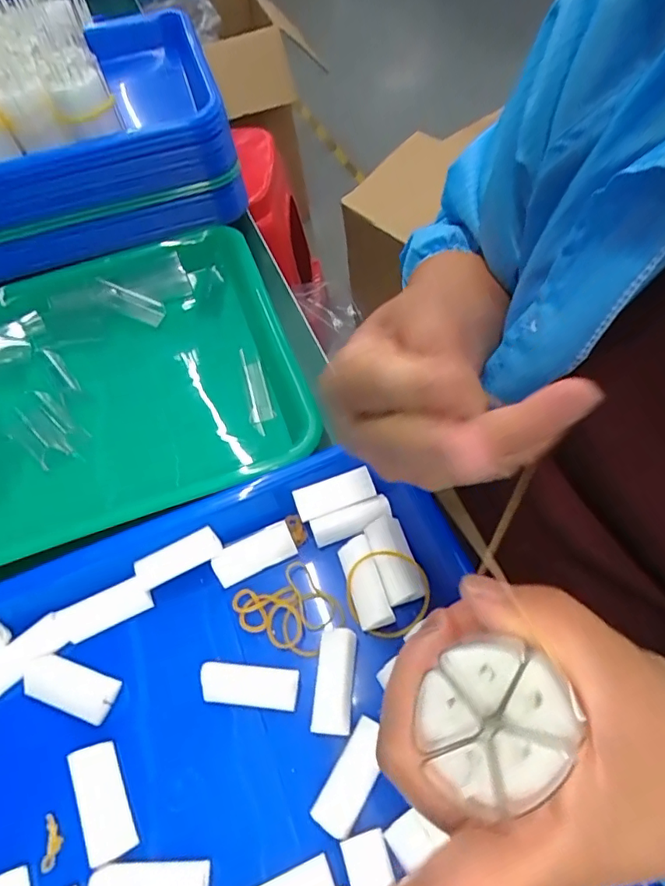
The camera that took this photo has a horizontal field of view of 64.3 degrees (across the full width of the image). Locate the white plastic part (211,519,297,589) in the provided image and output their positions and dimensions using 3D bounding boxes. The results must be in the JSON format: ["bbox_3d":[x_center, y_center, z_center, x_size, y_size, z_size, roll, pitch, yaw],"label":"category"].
[{"bbox_3d":[-0.044,0.062,0.299,0.046,0.010,0.021,-20,57,-13],"label":"white plastic part"}]

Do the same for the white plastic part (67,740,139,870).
[{"bbox_3d":[-0.103,0.159,0.237,0.018,0.011,0.046,-28,58,-10],"label":"white plastic part"}]

